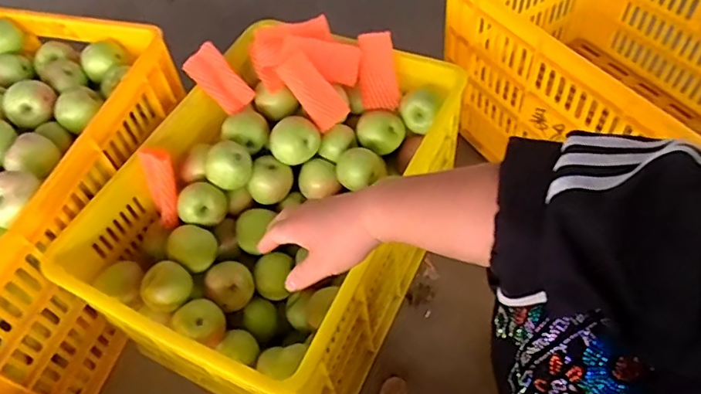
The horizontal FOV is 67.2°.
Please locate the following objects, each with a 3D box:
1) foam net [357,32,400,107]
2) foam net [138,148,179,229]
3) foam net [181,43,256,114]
[{"bbox_3d":[0.040,-0.192,0.809,0.059,0.116,0.013,-12,26,-3],"label":"foam net"},{"bbox_3d":[-0.266,-0.011,0.749,0.047,0.112,0.029,-1,26,5],"label":"foam net"},{"bbox_3d":[-0.205,-0.181,0.821,0.059,0.011,0.108,-41,100,7],"label":"foam net"}]

